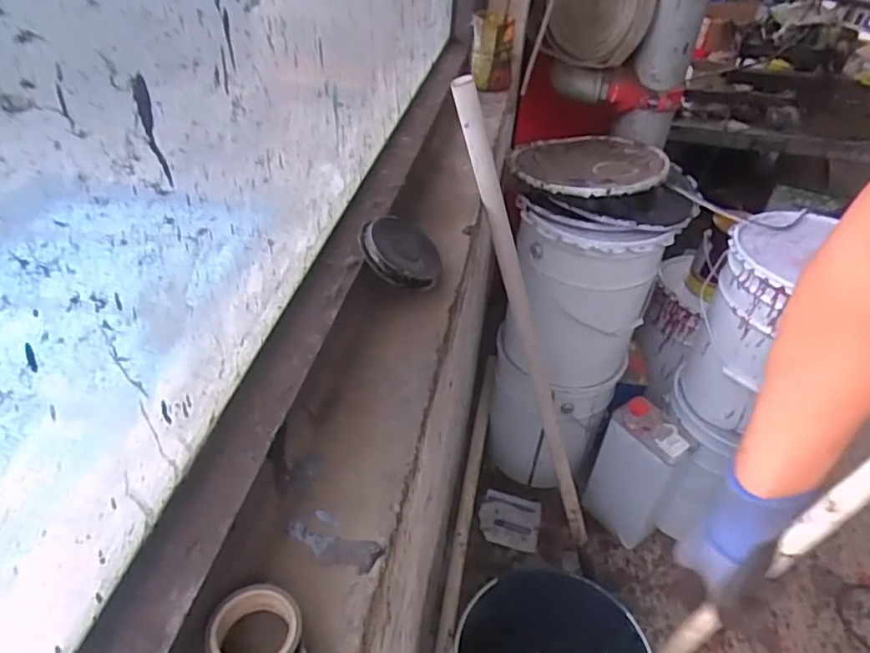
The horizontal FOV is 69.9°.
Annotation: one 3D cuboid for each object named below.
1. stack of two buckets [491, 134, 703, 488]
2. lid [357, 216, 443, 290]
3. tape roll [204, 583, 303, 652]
[{"bbox_3d":[0.291,-0.002,1.377,0.306,0.756,0.300,14,41,11],"label":"stack of two buckets"},{"bbox_3d":[-0.031,-0.073,0.597,0.082,0.018,0.085,23,43,-24],"label":"lid"},{"bbox_3d":[-0.097,0.167,0.337,0.049,0.023,0.049,3,40,-2],"label":"tape roll"}]

